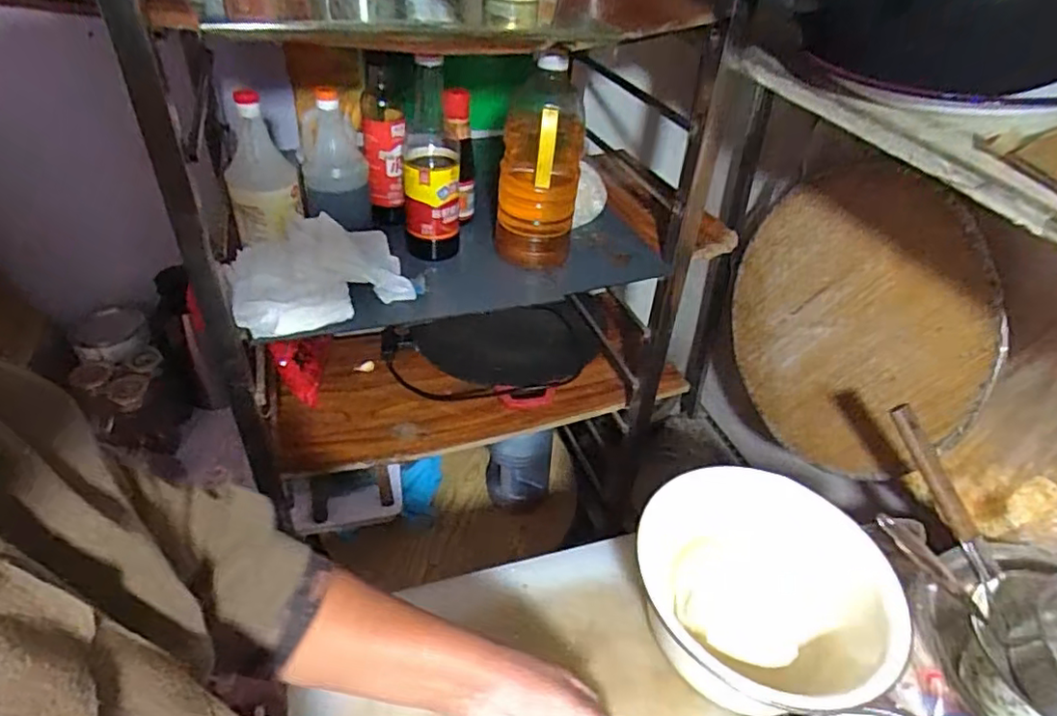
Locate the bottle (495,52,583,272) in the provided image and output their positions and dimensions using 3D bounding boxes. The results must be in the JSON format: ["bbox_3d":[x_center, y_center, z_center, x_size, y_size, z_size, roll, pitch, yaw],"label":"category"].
[{"bbox_3d":[0.013,-0.252,0.838,0.114,0.252,0.088,5,41,4],"label":"bottle"}]

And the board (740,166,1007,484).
[{"bbox_3d":[0.458,-0.050,0.901,0.026,0.429,0.422,-5,75,-21],"label":"board"}]

